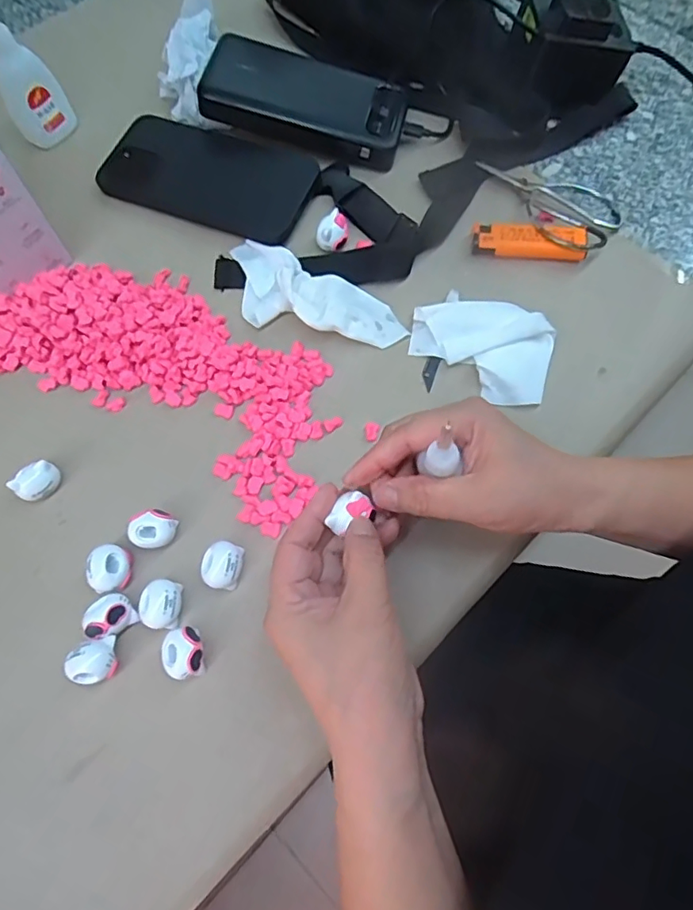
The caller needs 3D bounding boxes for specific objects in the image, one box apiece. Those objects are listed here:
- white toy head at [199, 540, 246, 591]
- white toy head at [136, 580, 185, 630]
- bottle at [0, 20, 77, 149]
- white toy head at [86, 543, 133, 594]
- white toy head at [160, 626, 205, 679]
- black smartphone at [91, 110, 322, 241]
[{"bbox_3d":[-0.070,0.063,0.315,0.021,0.018,0.026,15,68,6],"label":"white toy head"},{"bbox_3d":[-0.104,0.083,0.308,0.021,0.017,0.025,15,68,6],"label":"white toy head"},{"bbox_3d":[-0.242,-0.282,0.413,0.026,0.088,0.041,28,70,11],"label":"bottle"},{"bbox_3d":[-0.135,0.065,0.315,0.020,0.018,0.026,14,68,6],"label":"white toy head"},{"bbox_3d":[-0.087,0.107,0.298,0.022,0.021,0.025,-12,68,-5],"label":"white toy head"},{"bbox_3d":[-0.106,-0.215,0.421,0.158,0.010,0.078,20,79,9],"label":"black smartphone"}]

